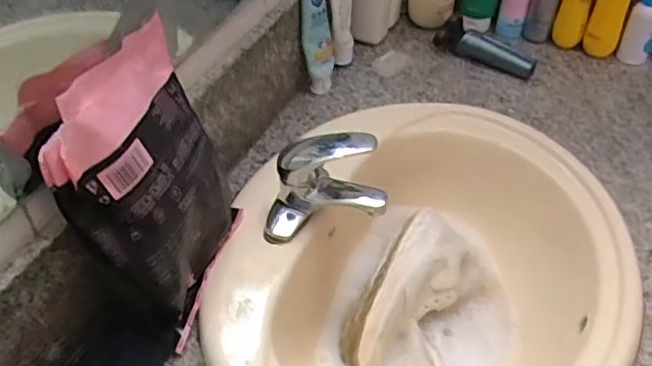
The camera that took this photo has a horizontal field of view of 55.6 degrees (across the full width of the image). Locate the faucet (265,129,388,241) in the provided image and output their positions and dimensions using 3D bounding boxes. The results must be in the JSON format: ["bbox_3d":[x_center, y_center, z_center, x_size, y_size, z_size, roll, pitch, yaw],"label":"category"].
[{"bbox_3d":[-0.003,0.004,0.702,0.128,0.096,0.109,-2,46,-2],"label":"faucet"}]

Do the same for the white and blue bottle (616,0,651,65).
[{"bbox_3d":[0.478,-0.244,0.924,0.046,0.131,0.045,25,50,22],"label":"white and blue bottle"}]

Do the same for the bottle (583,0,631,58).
[{"bbox_3d":[0.432,-0.261,0.939,0.049,0.148,0.036,17,48,15],"label":"bottle"}]

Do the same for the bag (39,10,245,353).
[{"bbox_3d":[-0.166,-0.003,0.594,0.103,0.242,0.185,11,47,11],"label":"bag"}]

